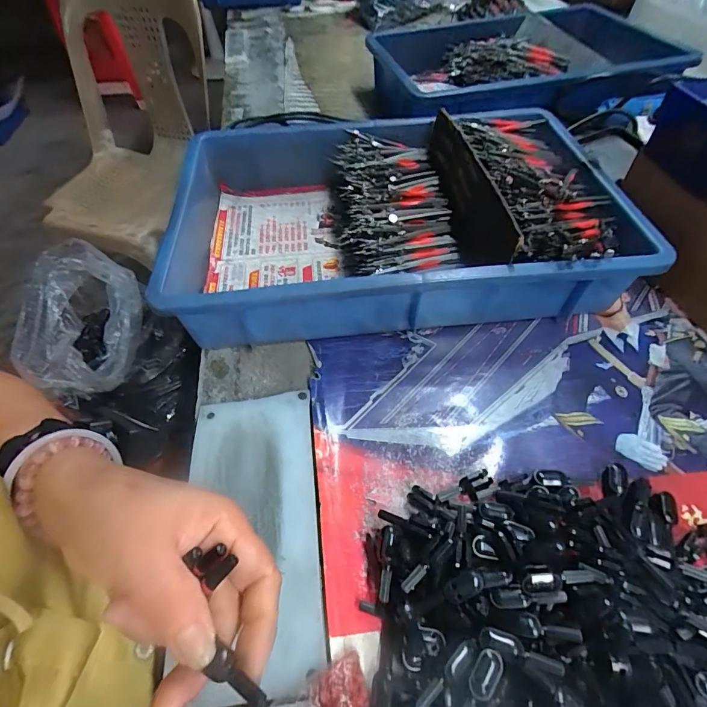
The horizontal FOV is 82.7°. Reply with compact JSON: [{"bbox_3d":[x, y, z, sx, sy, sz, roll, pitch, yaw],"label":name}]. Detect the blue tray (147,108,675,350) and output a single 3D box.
[{"bbox_3d":[0.040,-0.156,0.434,0.427,0.088,0.306,-5,53,-2],"label":"blue tray"}]

